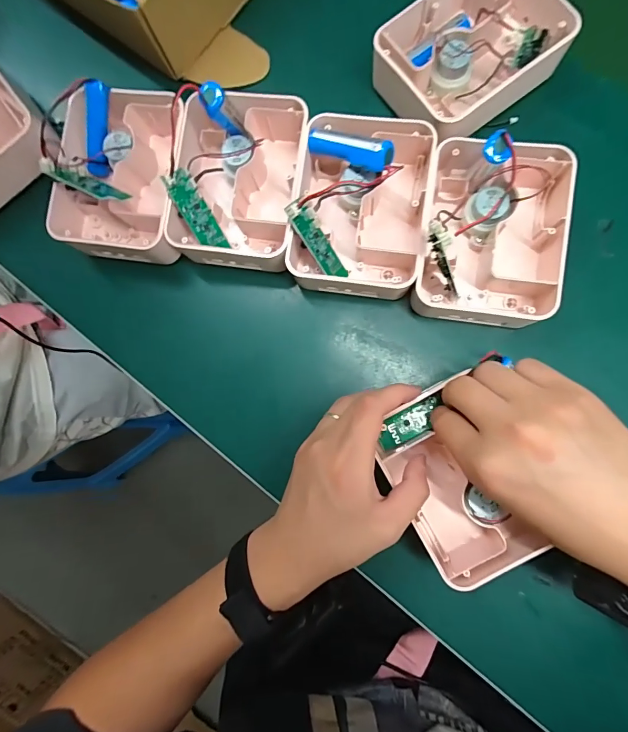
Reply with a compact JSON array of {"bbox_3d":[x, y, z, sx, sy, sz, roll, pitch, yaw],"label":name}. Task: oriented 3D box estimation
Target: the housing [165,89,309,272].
[{"bbox_3d":[-0.060,-0.147,0.319,0.099,0.053,0.129,9,85,4],"label":"housing"}]

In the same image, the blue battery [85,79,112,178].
[{"bbox_3d":[-0.177,-0.191,0.318,0.017,0.018,0.068,23,121,6],"label":"blue battery"}]

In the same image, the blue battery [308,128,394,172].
[{"bbox_3d":[0.025,-0.159,0.286,0.068,0.014,0.017,28,86,26],"label":"blue battery"}]

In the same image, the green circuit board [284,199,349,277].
[{"bbox_3d":[0.004,-0.095,0.297,0.066,0.007,0.024,52,57,-23],"label":"green circuit board"}]

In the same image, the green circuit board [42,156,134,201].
[{"bbox_3d":[-0.177,-0.141,0.300,0.062,0.009,0.024,23,41,-1],"label":"green circuit board"}]

